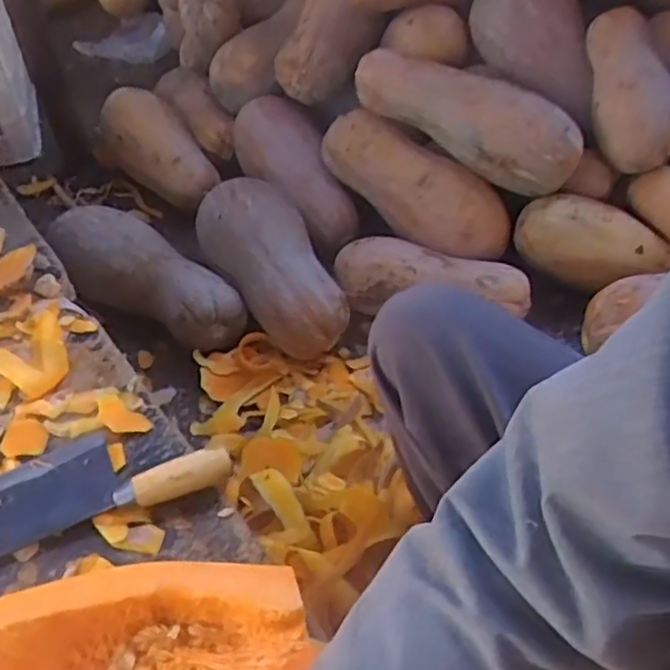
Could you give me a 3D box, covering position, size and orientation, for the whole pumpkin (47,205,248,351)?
[{"bbox_3d":[-0.297,-0.093,1.139,0.350,0.128,0.137,26,55,24],"label":"whole pumpkin"}]

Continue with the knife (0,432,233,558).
[{"bbox_3d":[-0.243,0.133,0.598,0.297,0.033,0.095,-18,50,-12],"label":"knife"}]

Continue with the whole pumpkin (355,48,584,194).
[{"bbox_3d":[0.209,-0.349,1.161,0.367,0.130,0.142,21,49,-8],"label":"whole pumpkin"}]

